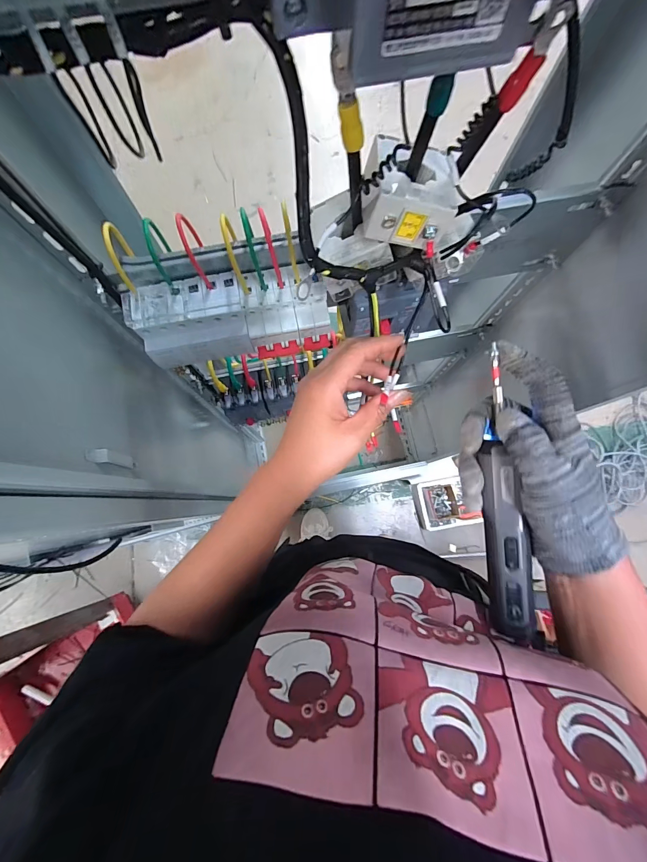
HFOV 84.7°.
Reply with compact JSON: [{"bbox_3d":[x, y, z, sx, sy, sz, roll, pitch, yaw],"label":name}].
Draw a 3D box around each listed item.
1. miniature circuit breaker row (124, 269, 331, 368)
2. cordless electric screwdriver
[{"bbox_3d":[-0.096,-0.125,0.391,0.200,0.068,0.071,-10,80,-2],"label":"miniature circuit breaker row"},{"bbox_3d":[0.138,0.059,0.265,0.031,0.031,0.220,-6,94,-1],"label":"cordless electric screwdriver"}]

